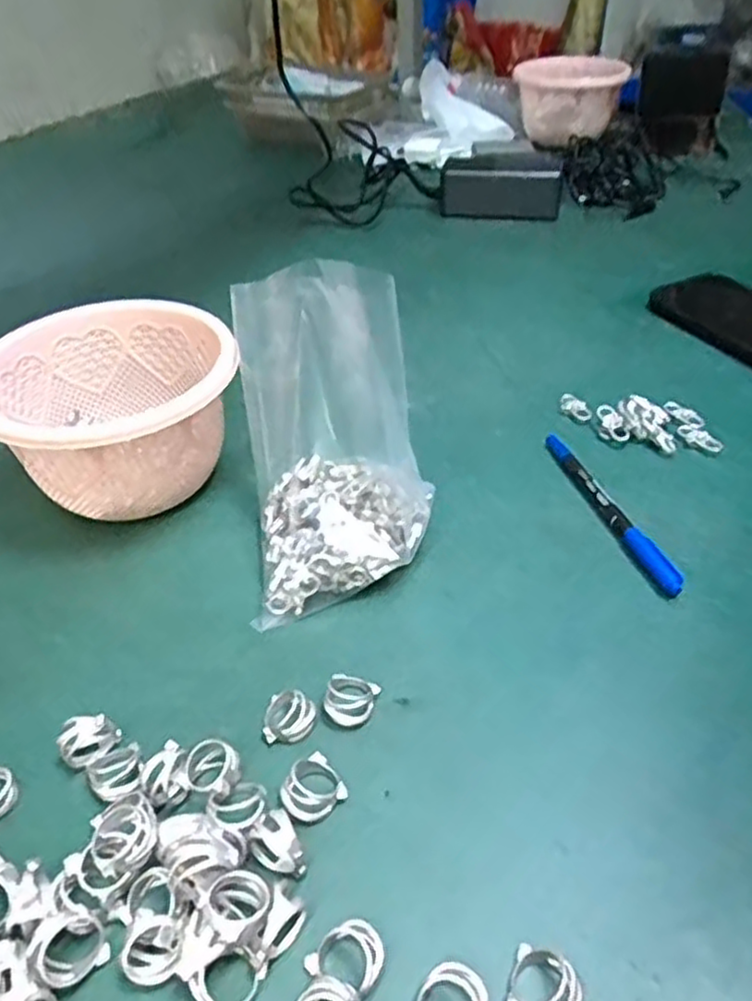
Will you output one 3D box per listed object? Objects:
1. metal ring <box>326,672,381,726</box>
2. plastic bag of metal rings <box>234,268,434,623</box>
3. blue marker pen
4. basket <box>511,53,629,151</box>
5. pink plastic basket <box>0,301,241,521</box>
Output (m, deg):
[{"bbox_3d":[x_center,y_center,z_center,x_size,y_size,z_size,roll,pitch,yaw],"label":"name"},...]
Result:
[{"bbox_3d":[-0.013,0.091,0.333,0.023,0.012,0.023,-1,42,1],"label":"metal ring"},{"bbox_3d":[-0.021,-0.034,0.387,0.098,0.121,0.135,-7,42,-6],"label":"plastic bag of metal rings"},{"bbox_3d":[0.136,0.003,0.429,0.013,0.010,0.143,-14,43,-13],"label":"blue marker pen"},{"bbox_3d":[0.250,-0.521,0.942,0.140,0.090,0.162,8,43,11],"label":"basket"},{"bbox_3d":[-0.161,-0.048,0.444,0.127,0.089,0.132,-1,42,1],"label":"pink plastic basket"}]

